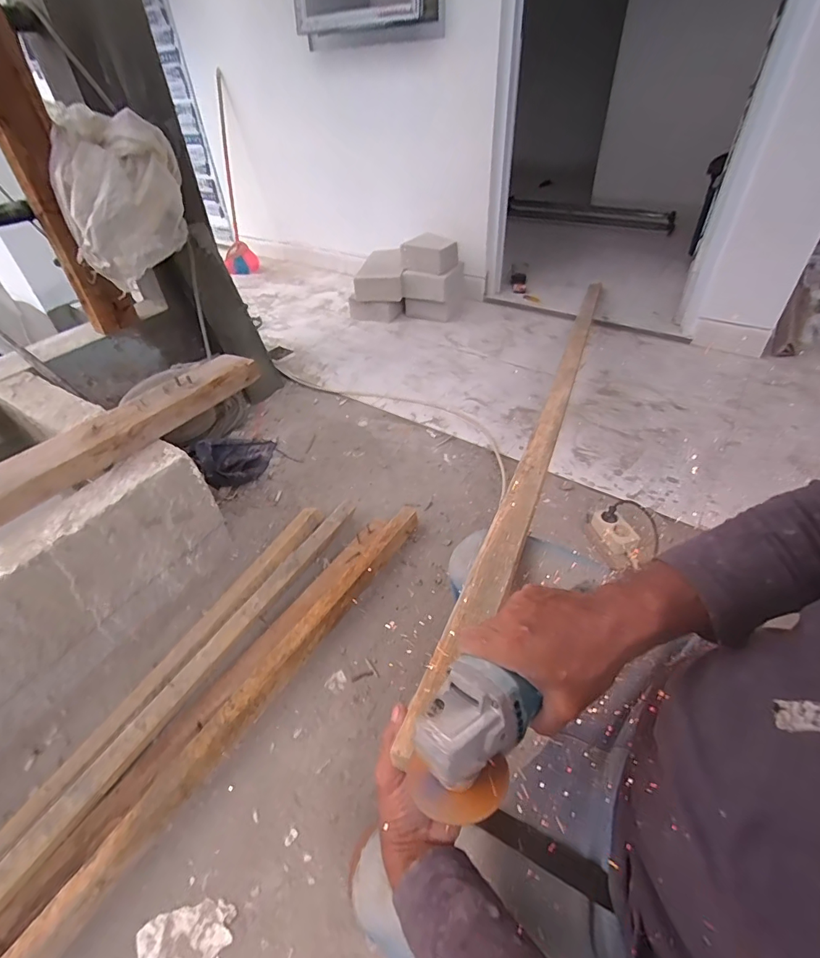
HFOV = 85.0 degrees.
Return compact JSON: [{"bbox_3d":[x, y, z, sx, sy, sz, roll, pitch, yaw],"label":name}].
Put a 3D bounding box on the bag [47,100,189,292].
[{"bbox_3d":[-0.727,-0.723,1.147,0.295,0.321,0.227,-21,45,-18],"label":"bag"}]

